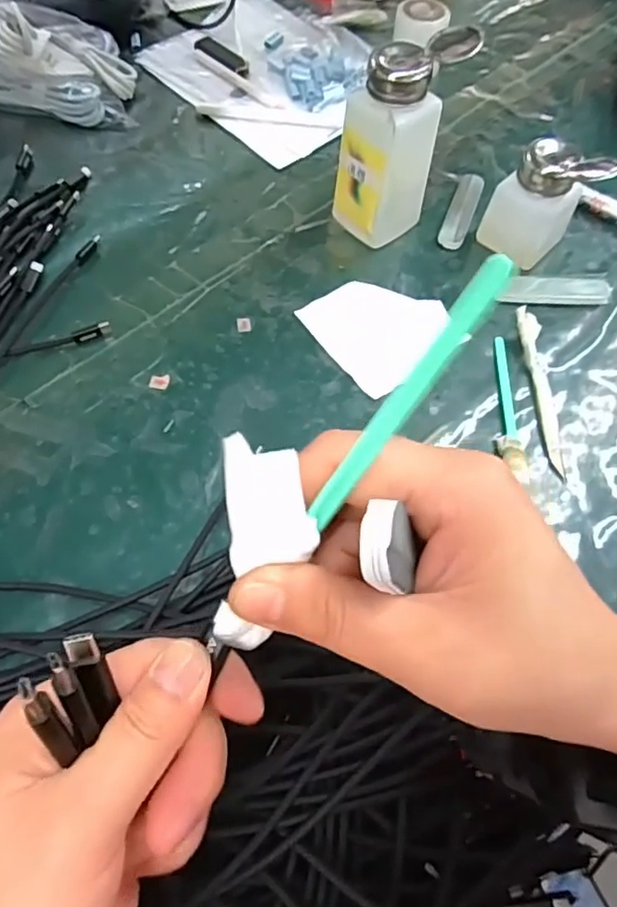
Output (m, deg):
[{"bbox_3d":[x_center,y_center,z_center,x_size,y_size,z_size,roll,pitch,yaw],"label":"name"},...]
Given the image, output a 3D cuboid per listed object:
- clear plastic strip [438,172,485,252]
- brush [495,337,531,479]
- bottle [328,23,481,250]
[{"bbox_3d":[0.125,-0.198,0.472,0.021,0.009,0.085,20,63,8],"label":"clear plastic strip"},{"bbox_3d":[0.131,-0.033,0.384,0.015,0.009,0.111,3,62,-1],"label":"brush"},{"bbox_3d":[0.062,-0.216,0.409,0.068,0.130,0.048,-28,67,-16],"label":"bottle"}]

